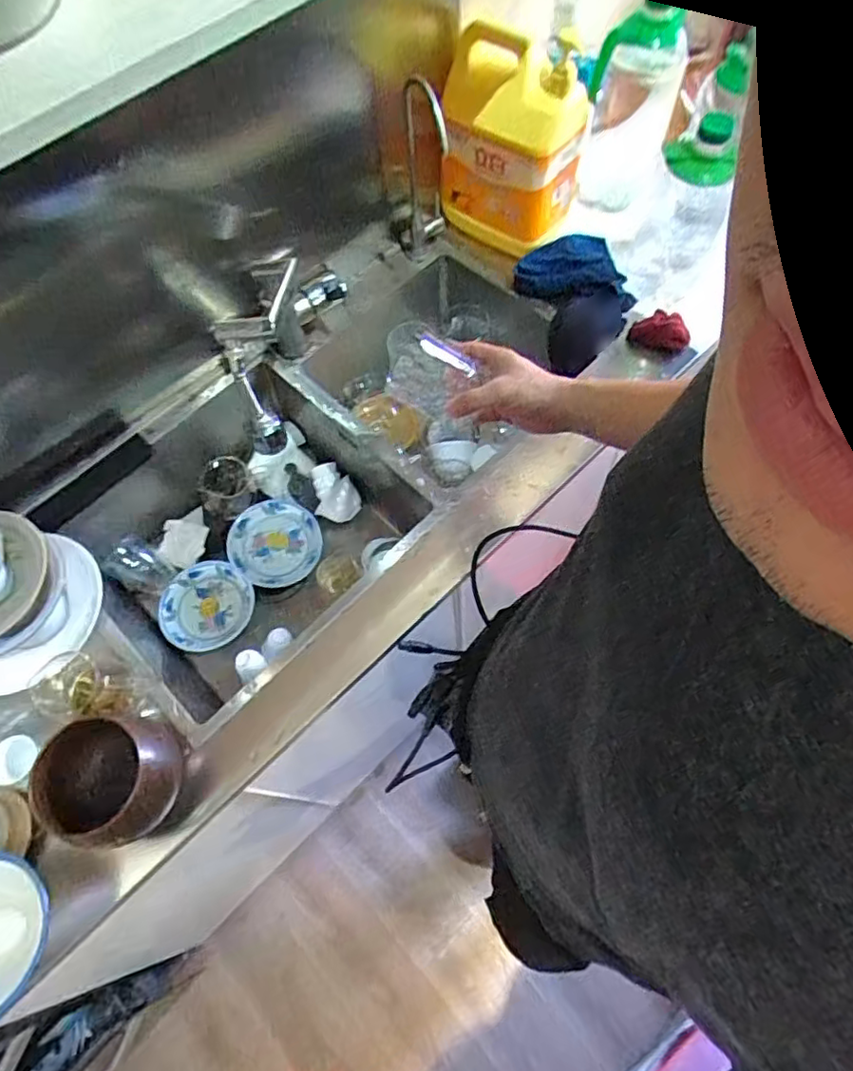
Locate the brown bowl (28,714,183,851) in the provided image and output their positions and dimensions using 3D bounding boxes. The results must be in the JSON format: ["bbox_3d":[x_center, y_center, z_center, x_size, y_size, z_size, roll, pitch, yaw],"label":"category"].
[{"bbox_3d":[-0.343,0.258,0.665,0.133,0.099,0.128,-1,65,2],"label":"brown bowl"}]

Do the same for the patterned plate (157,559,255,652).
[{"bbox_3d":[-0.348,0.112,0.975,0.136,0.015,0.139,-1,65,2],"label":"patterned plate"}]

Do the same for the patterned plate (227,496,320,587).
[{"bbox_3d":[-0.245,0.011,1.002,0.142,0.031,0.136,-1,65,2],"label":"patterned plate"}]

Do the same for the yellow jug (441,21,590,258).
[{"bbox_3d":[0.119,-0.586,0.921,0.186,0.271,0.120,34,71,17],"label":"yellow jug"}]

